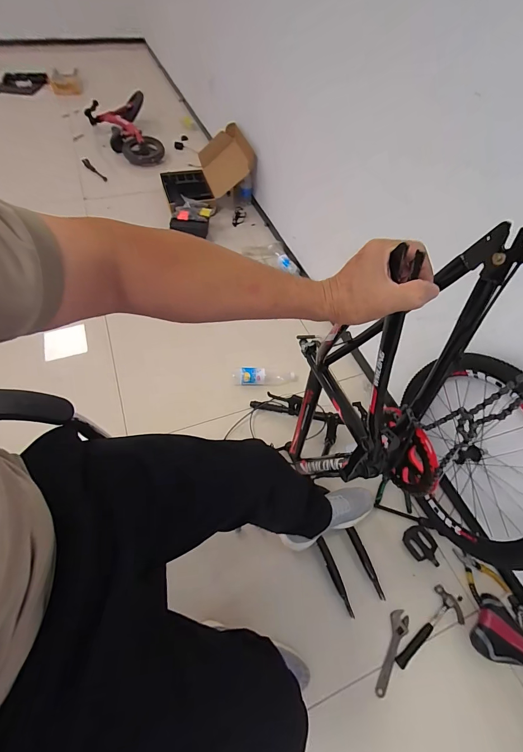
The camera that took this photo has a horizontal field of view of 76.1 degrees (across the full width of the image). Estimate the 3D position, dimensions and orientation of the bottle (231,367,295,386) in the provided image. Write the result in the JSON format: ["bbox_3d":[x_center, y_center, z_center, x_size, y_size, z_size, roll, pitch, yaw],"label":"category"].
[{"bbox_3d":[0.012,-0.004,1.288,0.245,0.066,0.065,-6,57,-9],"label":"bottle"}]

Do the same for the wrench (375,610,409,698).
[{"bbox_3d":[0.335,0.707,0.855,0.046,0.009,0.192,26,58,12],"label":"wrench"}]

